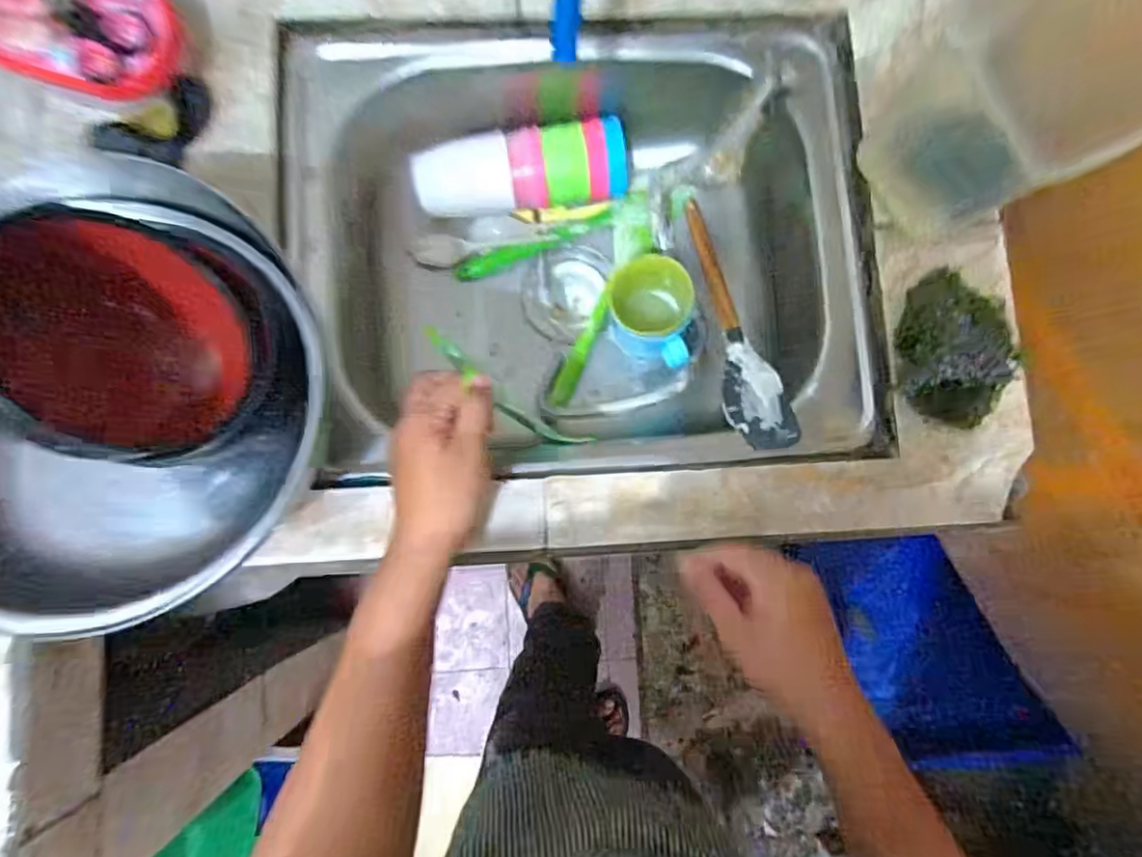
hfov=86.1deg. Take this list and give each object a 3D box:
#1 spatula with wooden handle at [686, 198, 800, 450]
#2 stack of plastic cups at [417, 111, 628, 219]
[{"bbox_3d":[0.148,-0.108,0.577,0.049,0.017,0.296,-5,58,-3],"label":"spatula with wooden handle"},{"bbox_3d":[-0.050,-0.261,0.621,0.207,0.069,0.079,-10,85,-4],"label":"stack of plastic cups"}]

